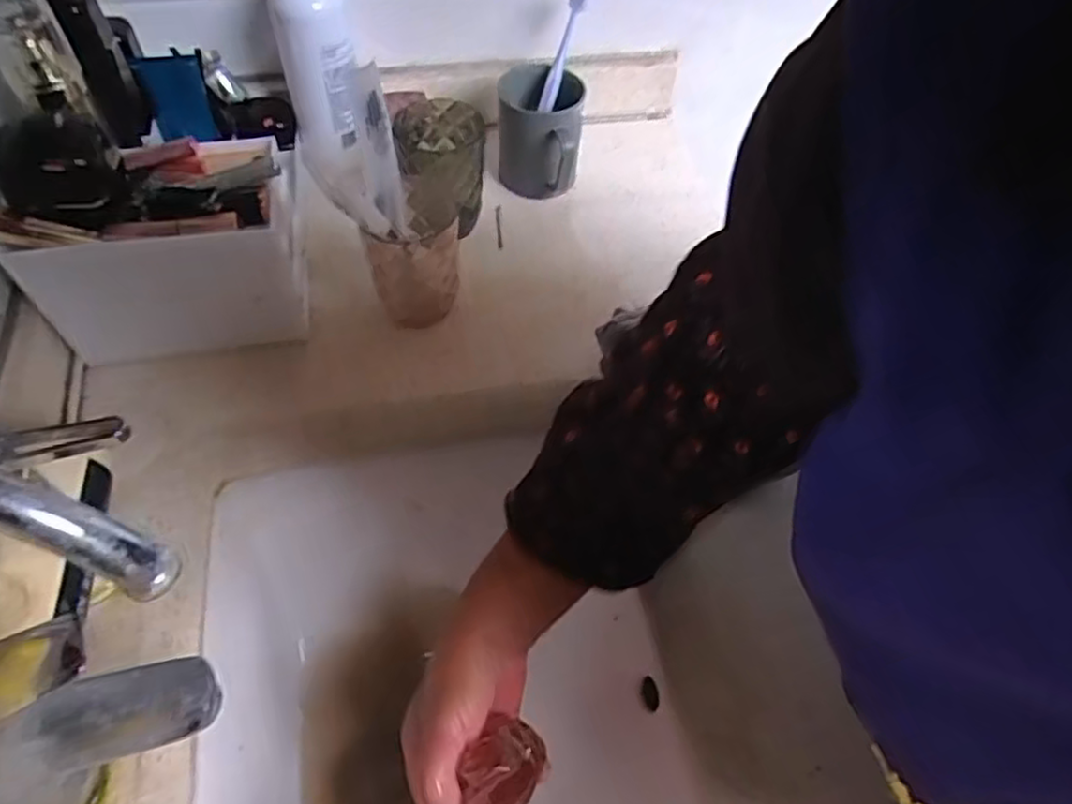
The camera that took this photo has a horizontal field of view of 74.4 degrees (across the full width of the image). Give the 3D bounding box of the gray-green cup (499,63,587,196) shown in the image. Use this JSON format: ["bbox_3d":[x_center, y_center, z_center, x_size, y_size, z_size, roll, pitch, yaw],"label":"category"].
[{"bbox_3d":[0.004,-0.255,0.682,0.082,0.091,0.093,5,55,1],"label":"gray-green cup"}]

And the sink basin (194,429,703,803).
[{"bbox_3d":[-0.074,0.218,0.513,0.347,0.153,0.474,-8,56,-8],"label":"sink basin"}]

